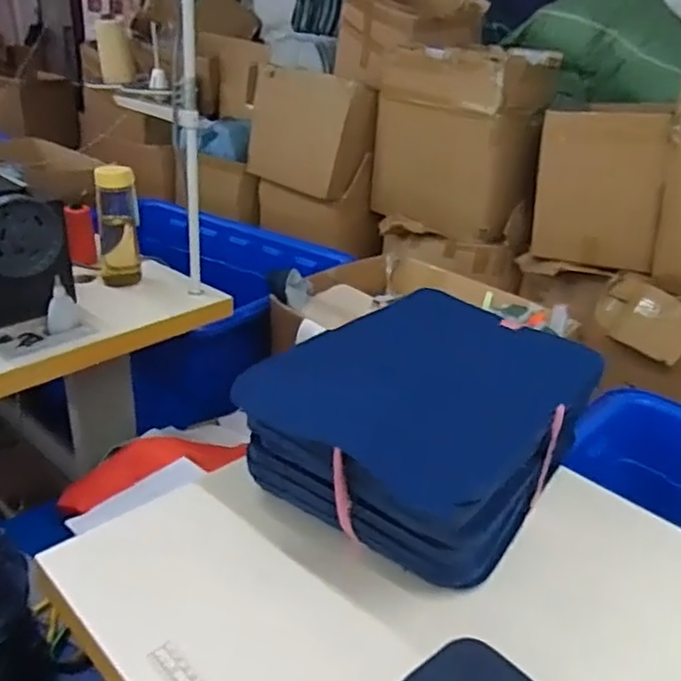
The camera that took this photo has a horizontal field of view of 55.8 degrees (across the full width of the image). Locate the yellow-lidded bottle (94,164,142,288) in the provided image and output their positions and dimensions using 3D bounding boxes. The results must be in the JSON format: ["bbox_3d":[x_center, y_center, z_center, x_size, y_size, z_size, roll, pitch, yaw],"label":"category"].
[{"bbox_3d":[-0.401,-0.194,1.163,0.073,0.226,0.086,-5,28,-19],"label":"yellow-lidded bottle"}]

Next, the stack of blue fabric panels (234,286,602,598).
[{"bbox_3d":[0.100,0.086,0.712,0.264,0.142,0.330,22,31,32],"label":"stack of blue fabric panels"}]

